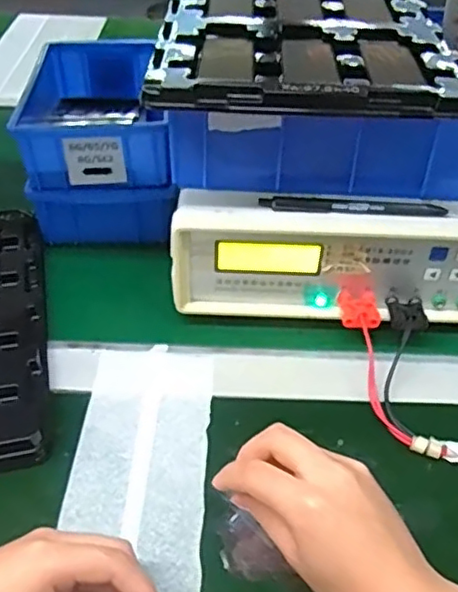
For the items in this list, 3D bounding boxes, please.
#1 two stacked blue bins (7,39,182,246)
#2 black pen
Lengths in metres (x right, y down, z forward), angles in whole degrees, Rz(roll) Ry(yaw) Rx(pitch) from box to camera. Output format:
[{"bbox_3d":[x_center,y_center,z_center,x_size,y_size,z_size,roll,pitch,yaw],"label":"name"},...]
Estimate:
[{"bbox_3d":[-0.123,-0.169,0.616,0.122,0.102,0.212,-1,44,-3],"label":"two stacked blue bins"},{"bbox_3d":[0.092,-0.066,0.465,0.137,0.006,0.010,3,42,1],"label":"black pen"}]

